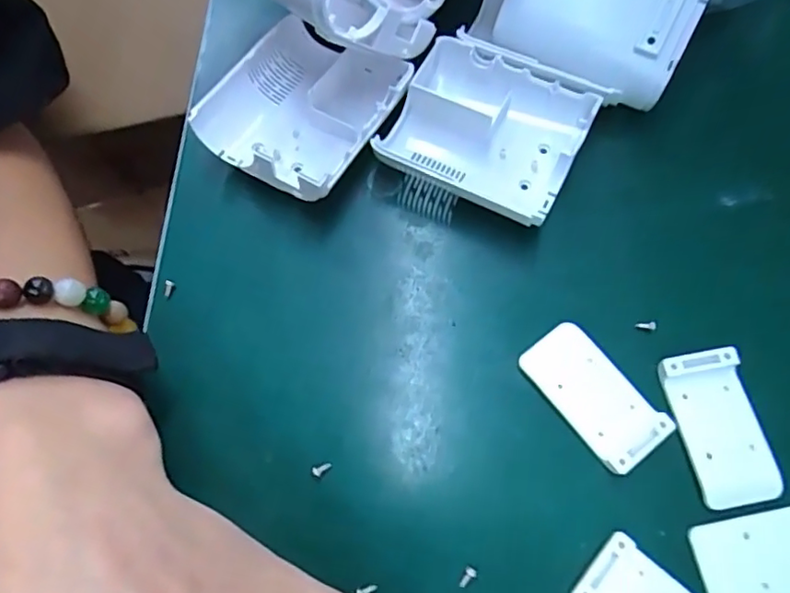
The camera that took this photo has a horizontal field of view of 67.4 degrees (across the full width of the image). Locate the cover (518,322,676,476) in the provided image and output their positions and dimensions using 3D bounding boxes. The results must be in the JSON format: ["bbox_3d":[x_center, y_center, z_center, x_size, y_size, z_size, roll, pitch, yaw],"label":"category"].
[{"bbox_3d":[0.075,0.037,0.224,0.029,0.007,0.056,-37,72,-11],"label":"cover"}]

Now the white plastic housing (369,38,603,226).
[{"bbox_3d":[0.038,-0.071,0.261,0.080,0.021,0.066,27,72,12],"label":"white plastic housing"}]

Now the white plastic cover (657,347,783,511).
[{"bbox_3d":[0.120,0.048,0.219,0.029,0.007,0.054,-10,69,-2],"label":"white plastic cover"}]

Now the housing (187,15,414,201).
[{"bbox_3d":[-0.041,-0.084,0.265,0.071,0.032,0.079,28,72,12],"label":"housing"}]

